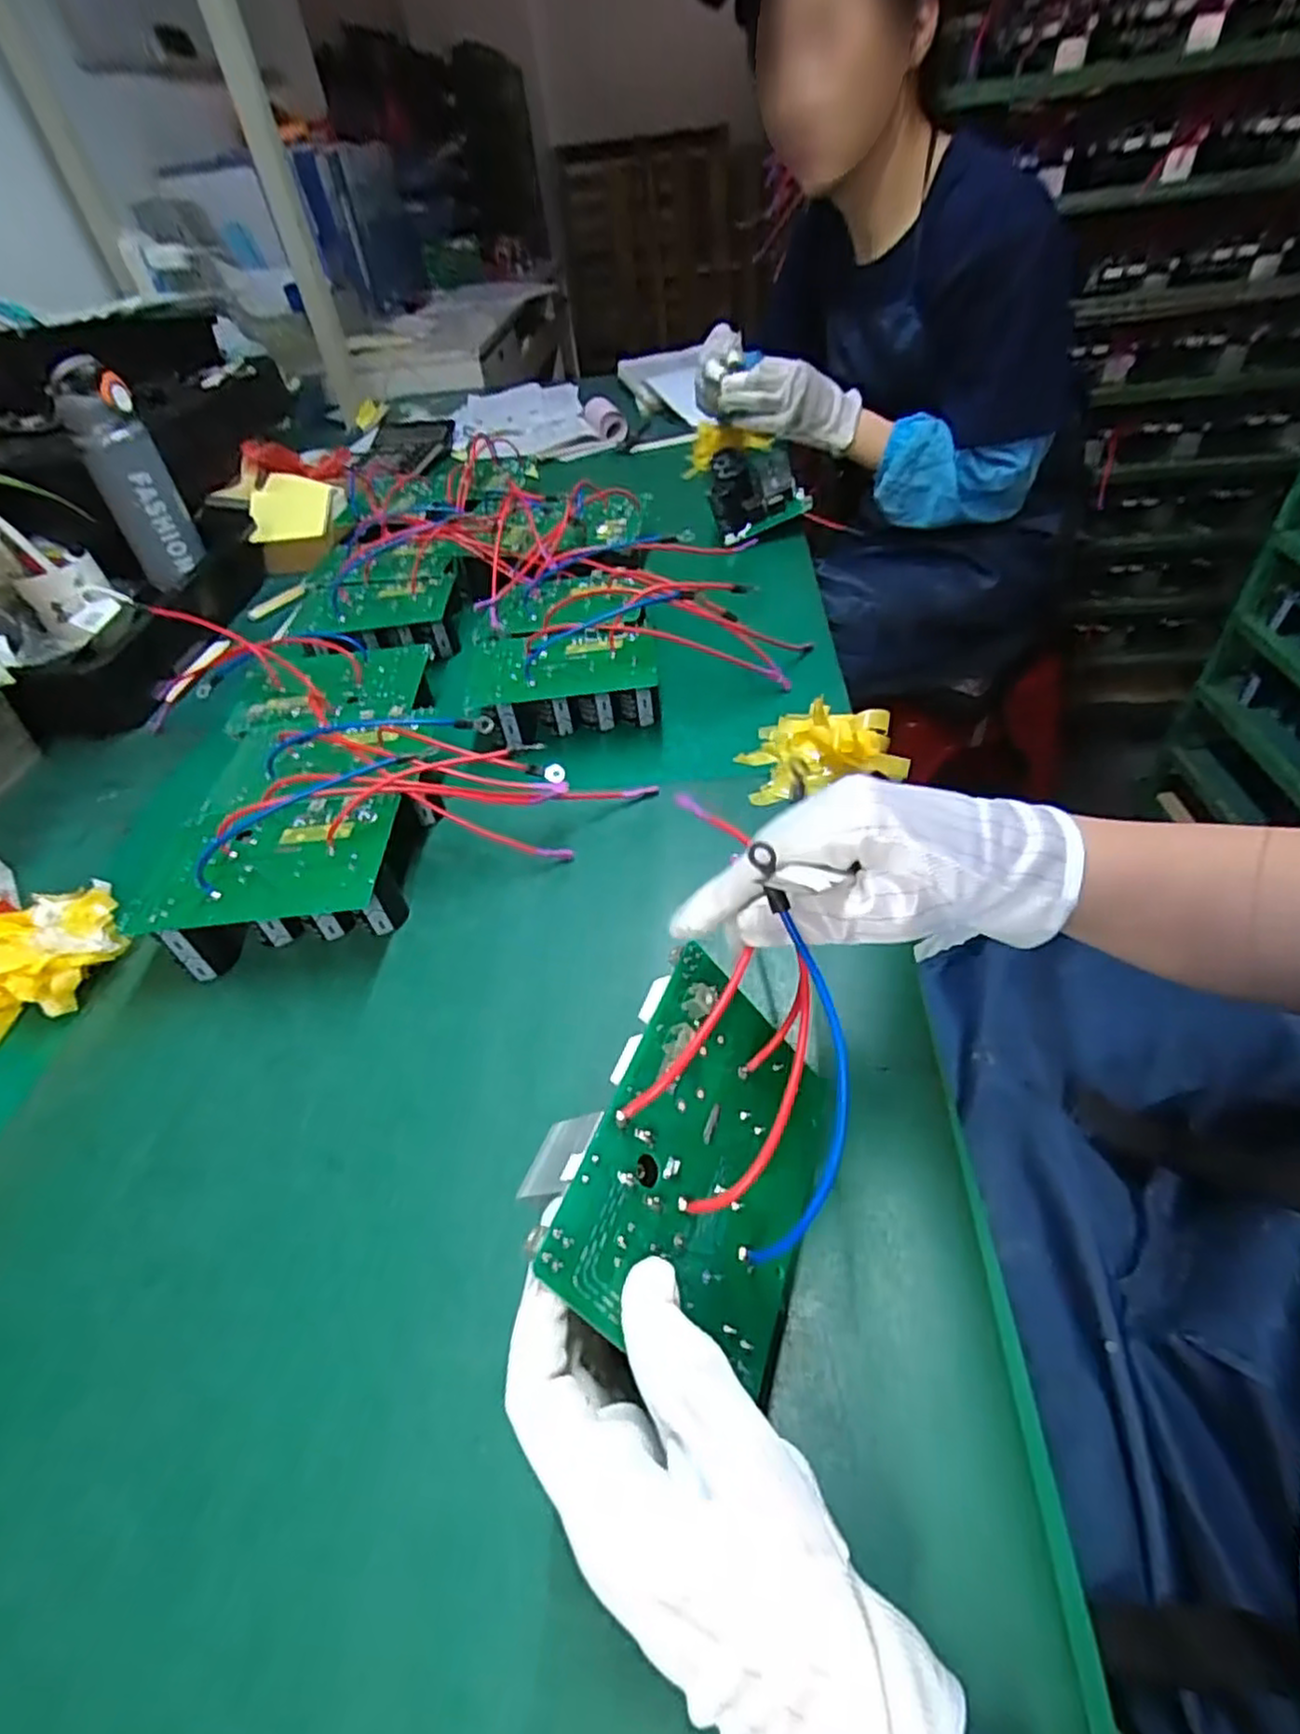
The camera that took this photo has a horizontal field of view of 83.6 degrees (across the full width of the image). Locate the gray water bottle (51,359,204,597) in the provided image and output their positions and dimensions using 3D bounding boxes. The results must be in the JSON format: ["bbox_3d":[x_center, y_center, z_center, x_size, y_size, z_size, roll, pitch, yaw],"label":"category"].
[{"bbox_3d":[-0.558,-0.419,0.791,0.074,0.203,0.066,-33,51,-22],"label":"gray water bottle"}]

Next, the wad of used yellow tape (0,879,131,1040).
[{"bbox_3d":[-0.405,0.055,0.466,0.093,0.057,0.109,20,52,25],"label":"wad of used yellow tape"}]

